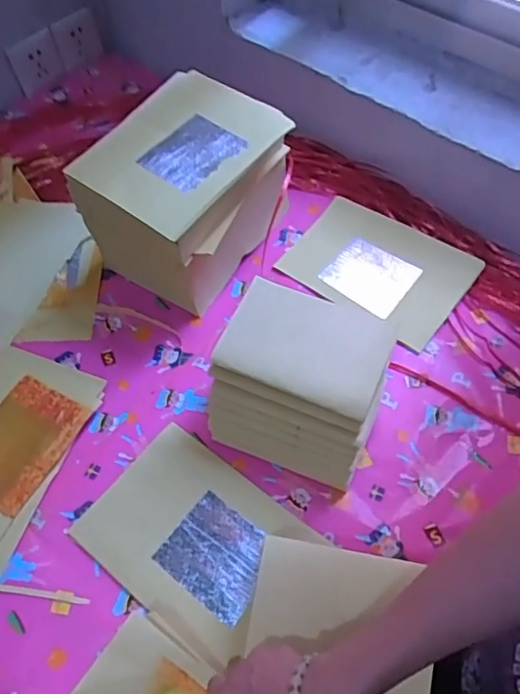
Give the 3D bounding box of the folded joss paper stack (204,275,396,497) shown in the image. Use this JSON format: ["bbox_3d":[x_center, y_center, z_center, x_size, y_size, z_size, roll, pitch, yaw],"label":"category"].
[{"bbox_3d":[0.045,0.036,0.590,0.162,0.138,0.148,18,59,16],"label":"folded joss paper stack"}]

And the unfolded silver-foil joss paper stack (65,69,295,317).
[{"bbox_3d":[-0.085,-0.196,0.718,0.181,0.178,0.237,30,64,22],"label":"unfolded silver-foil joss paper stack"}]

